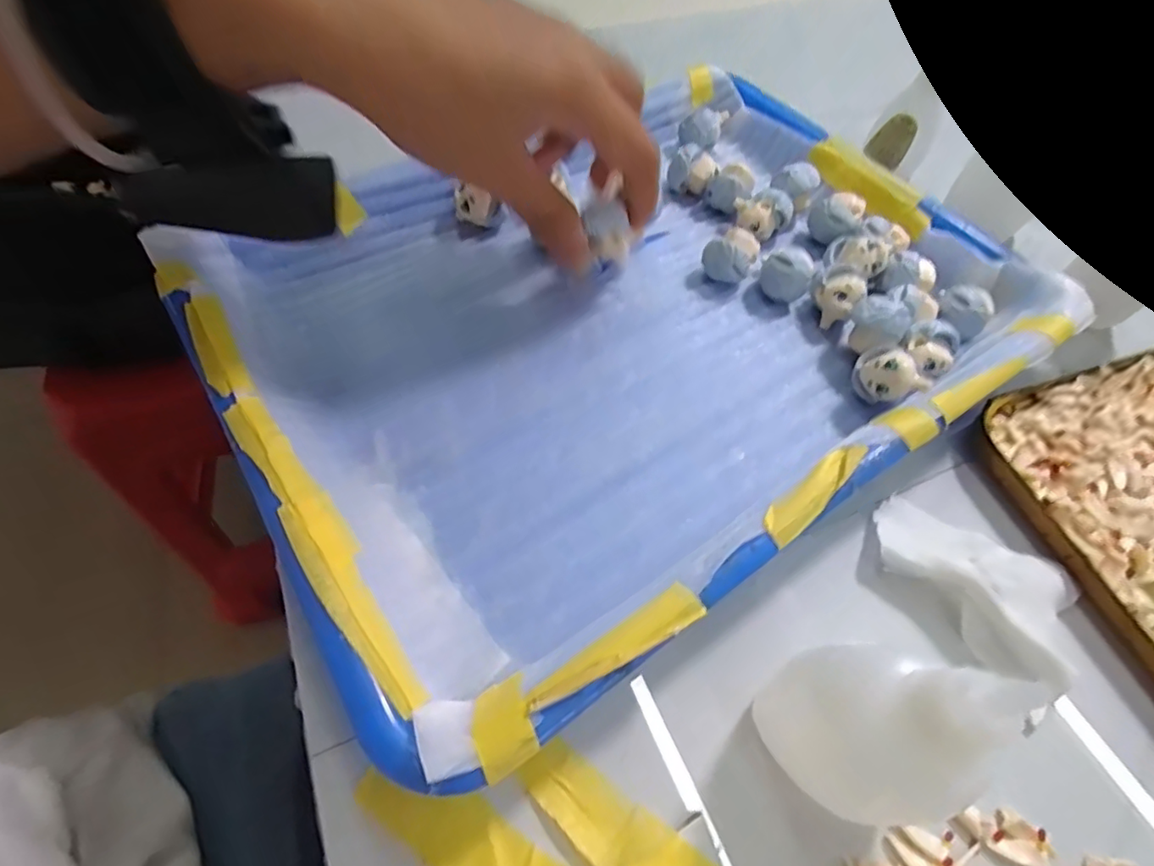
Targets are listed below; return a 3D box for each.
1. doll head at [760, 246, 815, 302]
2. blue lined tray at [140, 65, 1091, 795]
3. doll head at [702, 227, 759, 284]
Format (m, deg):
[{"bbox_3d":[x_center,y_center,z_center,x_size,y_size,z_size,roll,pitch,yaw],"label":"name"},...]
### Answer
[{"bbox_3d":[0.100,-0.075,0.267,0.023,0.023,0.019,24,60,12],"label":"doll head"},{"bbox_3d":[0.024,-0.055,0.248,0.320,0.030,0.234,-30,64,-19],"label":"blue lined tray"},{"bbox_3d":[0.073,-0.084,0.270,0.023,0.022,0.021,20,59,10],"label":"doll head"}]

